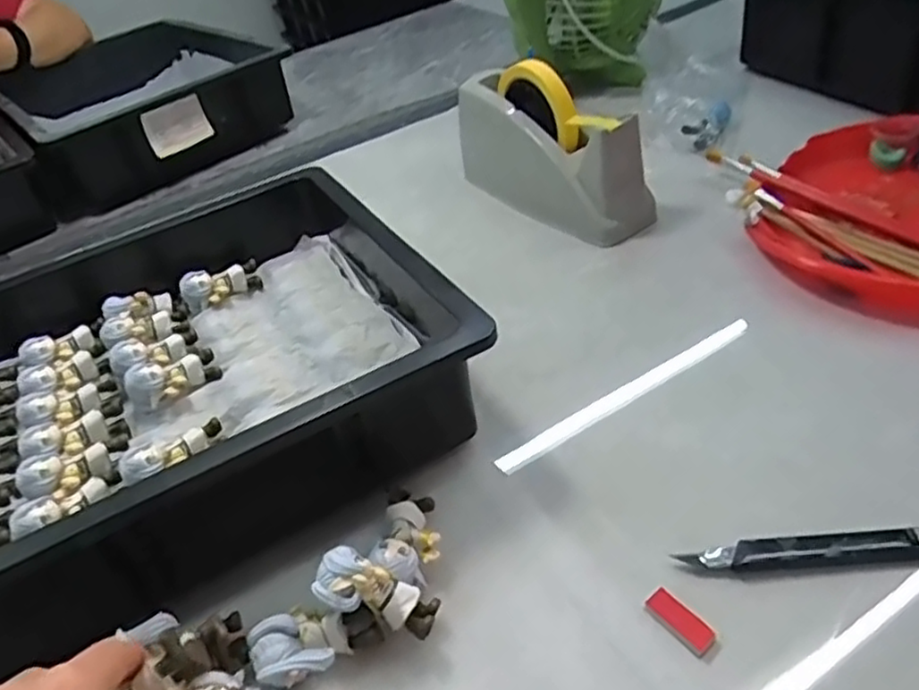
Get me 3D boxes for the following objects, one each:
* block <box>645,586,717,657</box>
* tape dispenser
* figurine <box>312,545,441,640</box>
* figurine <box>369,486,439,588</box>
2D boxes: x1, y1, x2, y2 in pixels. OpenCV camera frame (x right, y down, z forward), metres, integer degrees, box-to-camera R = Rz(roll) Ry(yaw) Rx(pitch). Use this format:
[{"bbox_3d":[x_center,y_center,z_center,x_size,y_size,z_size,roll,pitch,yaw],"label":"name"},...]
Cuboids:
[{"bbox_3d":[0.108,0.135,0.342,0.014,0.006,0.034,-33,44,-23],"label":"block"},{"bbox_3d":[0.079,-0.186,0.652,0.068,0.119,0.214,-31,43,-22],"label":"tape dispenser"},{"bbox_3d":[-0.039,0.120,0.344,0.061,0.022,0.027,28,43,-6],"label":"figurine"},{"bbox_3d":[-0.027,0.107,0.388,0.033,0.026,0.059,-2,40,12],"label":"figurine"}]

